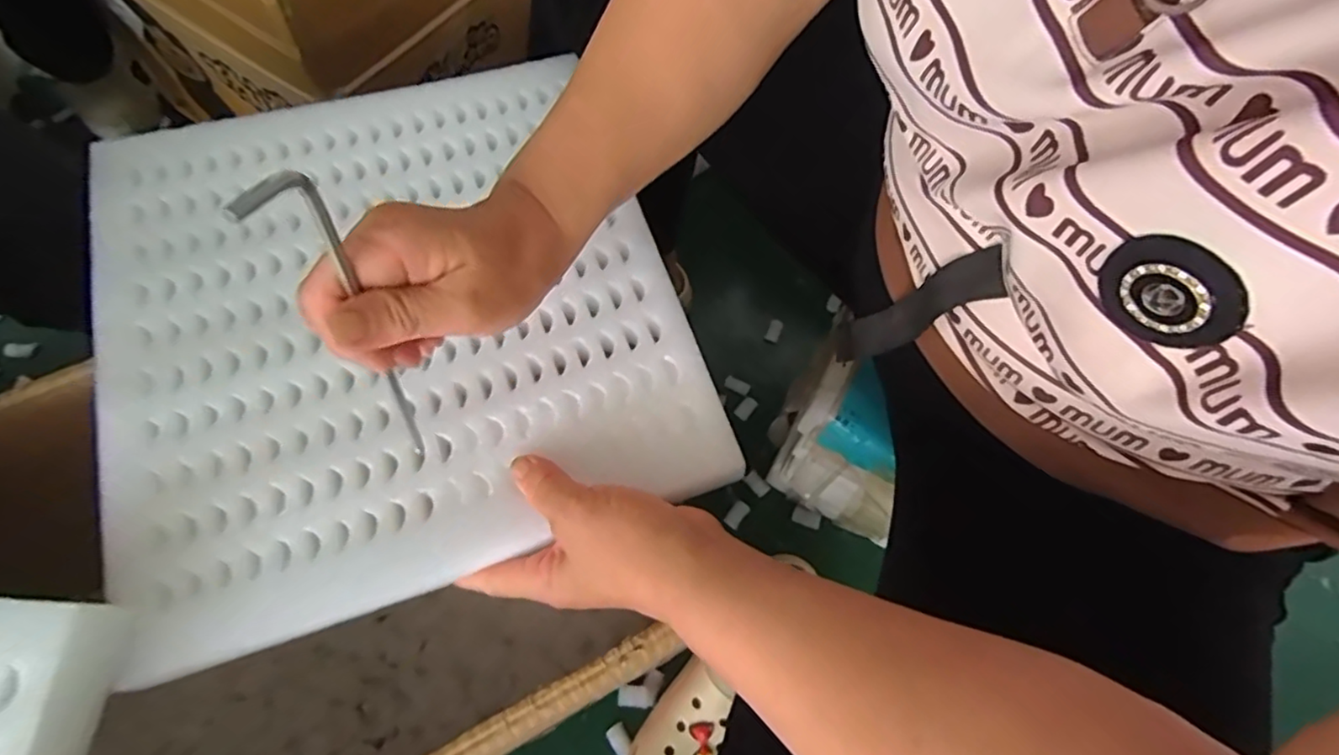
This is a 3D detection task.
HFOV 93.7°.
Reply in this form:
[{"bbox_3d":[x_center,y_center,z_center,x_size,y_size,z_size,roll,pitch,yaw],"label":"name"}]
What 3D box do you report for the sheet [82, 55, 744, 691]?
[{"bbox_3d":[-0.172,-0.045,0.384,0.324,0.034,0.336,-17,65,-11],"label":"sheet"}]

